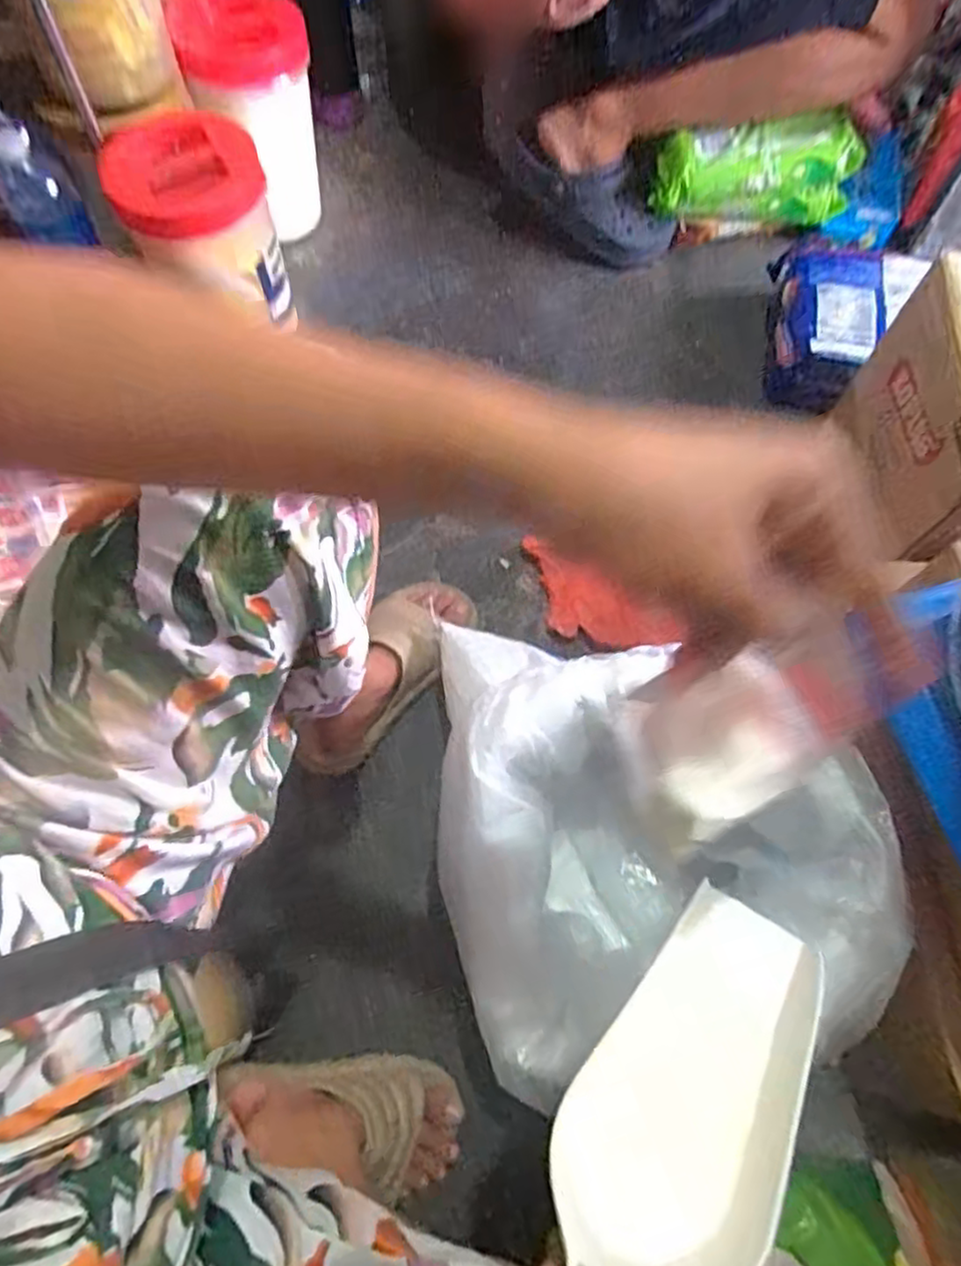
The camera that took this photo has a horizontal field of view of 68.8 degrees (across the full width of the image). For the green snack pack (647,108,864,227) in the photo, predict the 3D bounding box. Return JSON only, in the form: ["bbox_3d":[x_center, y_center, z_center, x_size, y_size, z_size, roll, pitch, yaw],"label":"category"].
[{"bbox_3d":[0.358,-0.605,0.913,0.272,0.096,0.077,-1,68,-1],"label":"green snack pack"}]

